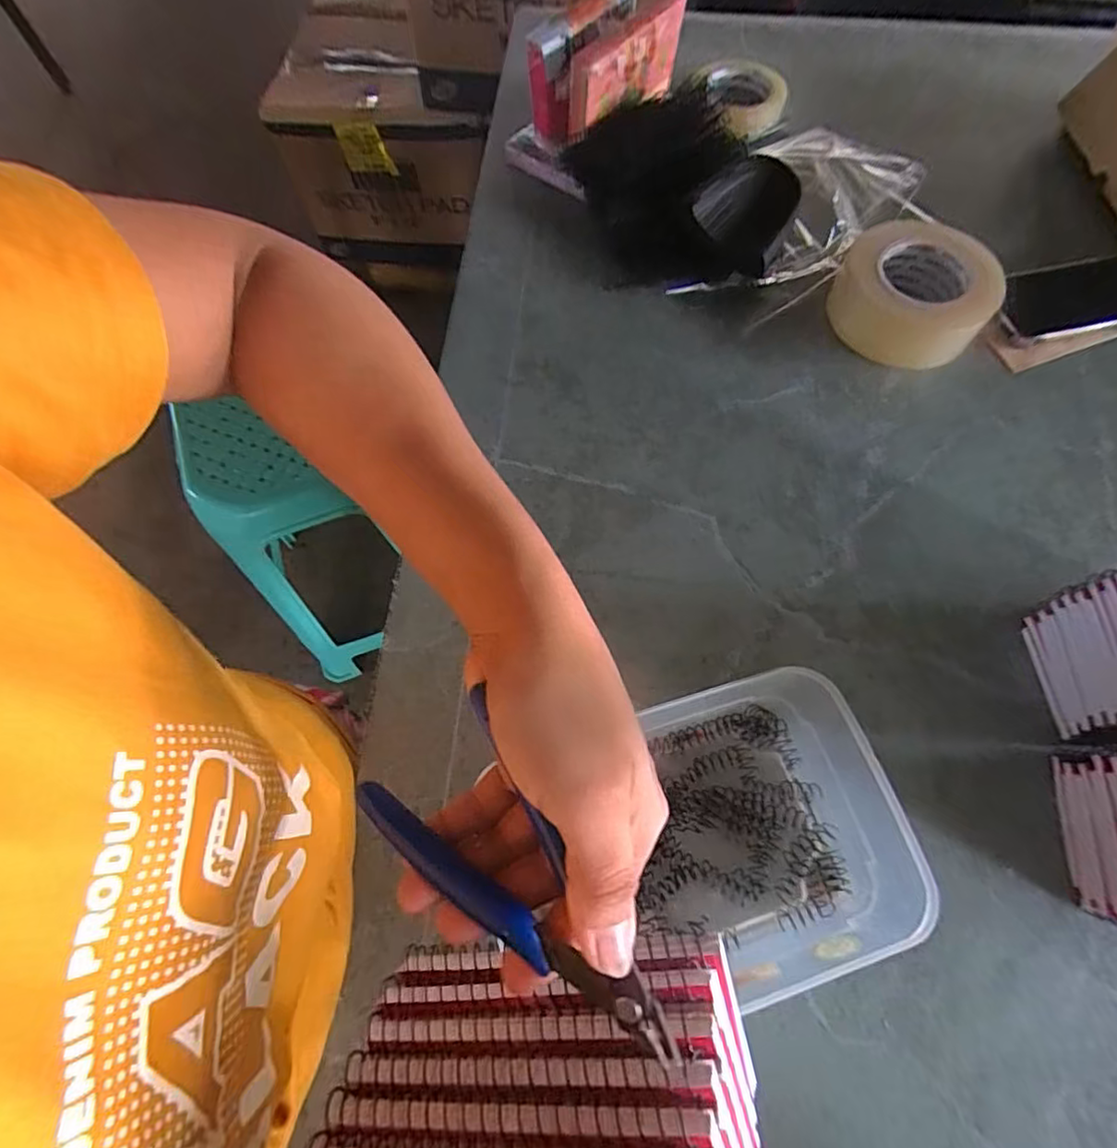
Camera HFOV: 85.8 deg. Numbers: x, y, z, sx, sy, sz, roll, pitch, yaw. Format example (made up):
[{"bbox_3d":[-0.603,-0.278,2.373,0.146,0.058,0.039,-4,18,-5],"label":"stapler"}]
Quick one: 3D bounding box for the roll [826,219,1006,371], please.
[{"bbox_3d":[0.322,-0.255,0.550,0.128,0.059,0.126,0,66,-1],"label":"roll"}]

